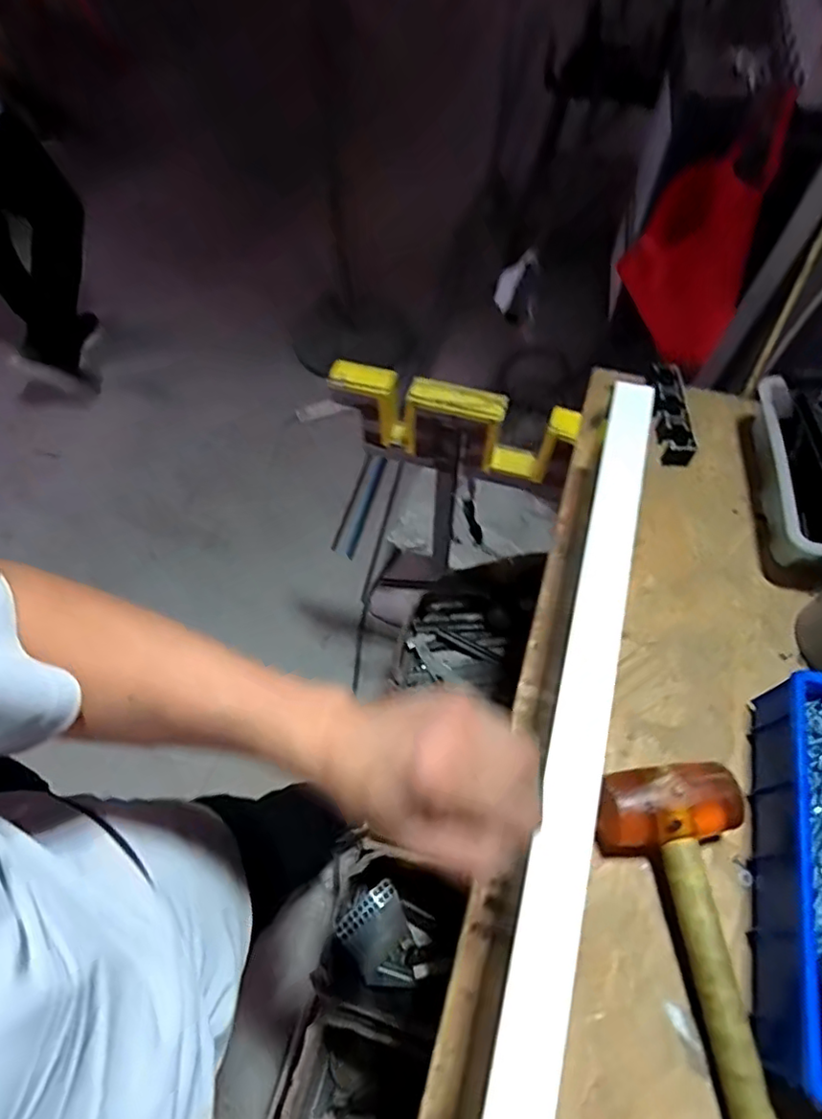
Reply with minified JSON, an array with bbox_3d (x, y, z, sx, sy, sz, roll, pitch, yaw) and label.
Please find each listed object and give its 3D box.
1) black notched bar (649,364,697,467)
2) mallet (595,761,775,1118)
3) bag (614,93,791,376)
[{"bbox_3d":[0.312,-0.178,0.721,0.039,0.029,0.136,4,62,3],"label":"black notched bar"},{"bbox_3d":[0.226,0.302,0.442,0.111,0.055,0.279,-9,62,-4],"label":"mallet"},{"bbox_3d":[0.605,-0.682,1.306,0.250,0.489,0.038,20,28,28],"label":"bag"}]

